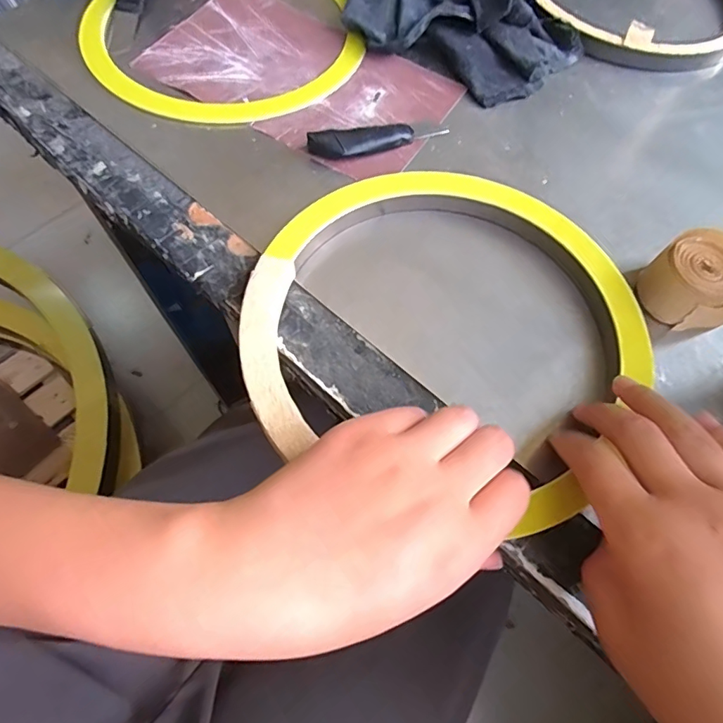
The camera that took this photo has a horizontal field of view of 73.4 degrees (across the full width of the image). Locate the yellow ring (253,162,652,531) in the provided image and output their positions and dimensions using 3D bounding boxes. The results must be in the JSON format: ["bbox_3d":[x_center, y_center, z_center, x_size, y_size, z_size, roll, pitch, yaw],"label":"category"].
[{"bbox_3d":[0.051,-0.027,0.279,0.220,0.017,0.209,1,65,-3],"label":"yellow ring"}]

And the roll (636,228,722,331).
[{"bbox_3d":[0.202,-0.045,0.293,0.053,0.039,0.052,1,65,-3],"label":"roll"}]

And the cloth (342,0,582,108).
[{"bbox_3d":[0.079,-0.284,0.384,0.168,0.057,0.138,43,70,15],"label":"cloth"}]

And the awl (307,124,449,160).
[{"bbox_3d":[0.013,-0.158,0.344,0.101,0.016,0.020,-18,68,-11],"label":"awl"}]

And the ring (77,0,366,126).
[{"bbox_3d":[-0.113,-0.274,0.393,0.213,0.008,0.225,1,65,-3],"label":"ring"}]

